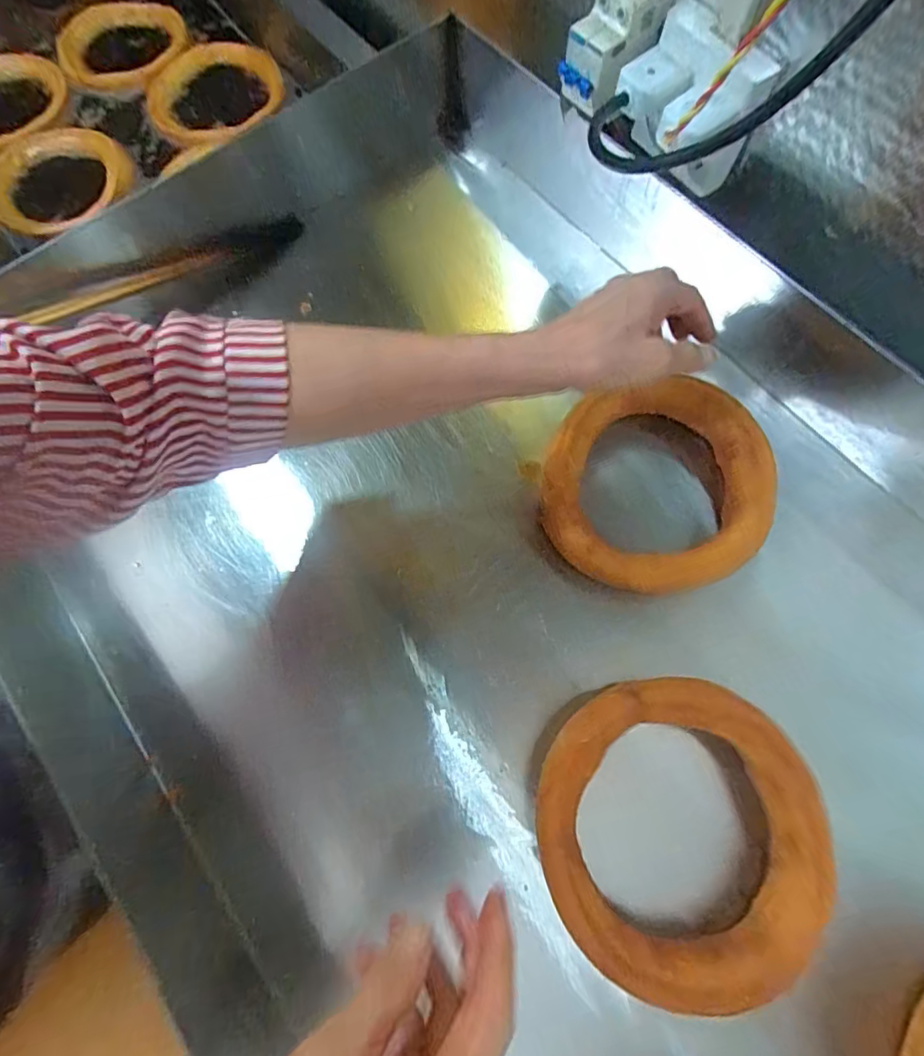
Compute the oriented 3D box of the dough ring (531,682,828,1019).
[{"bbox_3d":[0.137,0.192,0.330,0.169,0.035,0.179,-1,71,2],"label":"dough ring"}]

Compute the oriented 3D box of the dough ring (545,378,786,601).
[{"bbox_3d":[0.154,-0.035,0.417,0.182,0.043,0.169,-1,71,2],"label":"dough ring"}]

